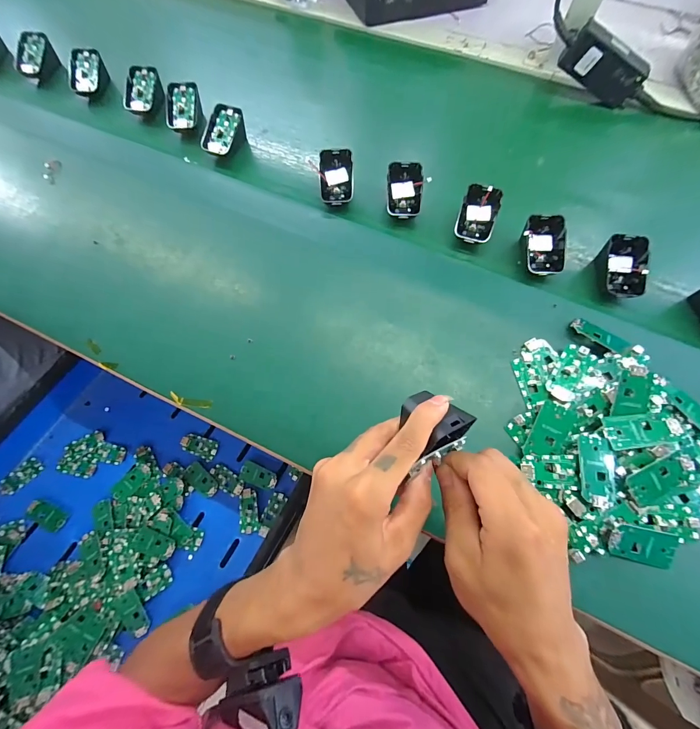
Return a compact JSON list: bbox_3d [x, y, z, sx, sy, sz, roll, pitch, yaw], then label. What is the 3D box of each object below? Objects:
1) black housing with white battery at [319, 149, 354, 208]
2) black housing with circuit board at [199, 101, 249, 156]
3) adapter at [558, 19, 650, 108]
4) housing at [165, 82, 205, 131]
[{"bbox_3d":[-0.017,-0.243,0.444,0.043,0.041,0.060,-2,69,1],"label":"black housing with white battery"},{"bbox_3d":[-0.180,-0.327,0.480,0.044,0.041,0.070,26,72,11],"label":"black housing with circuit board"},{"bbox_3d":[0.365,-0.428,0.483,0.117,0.049,0.033,27,71,-10],"label":"adapter"},{"bbox_3d":[-0.244,-0.373,0.499,0.046,0.043,0.067,-2,69,1],"label":"housing"}]

